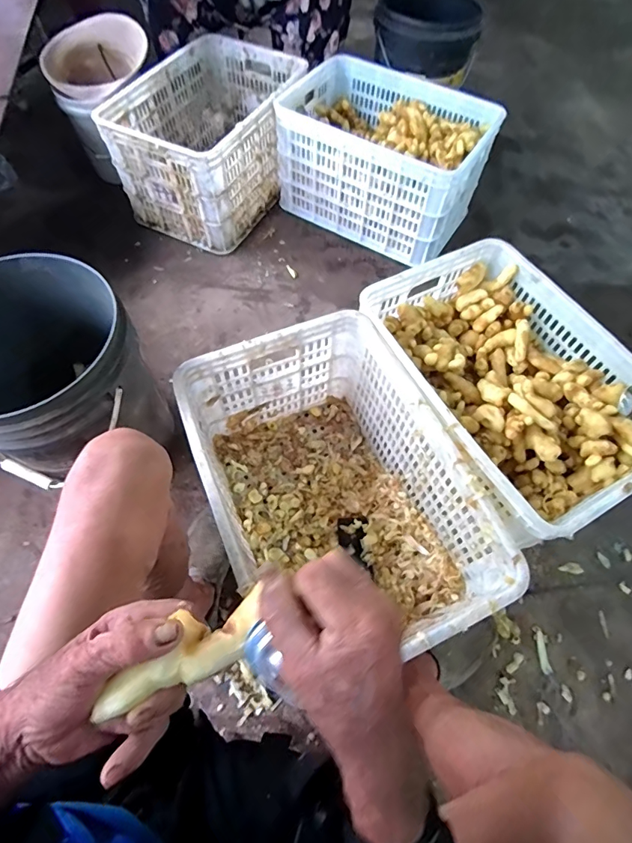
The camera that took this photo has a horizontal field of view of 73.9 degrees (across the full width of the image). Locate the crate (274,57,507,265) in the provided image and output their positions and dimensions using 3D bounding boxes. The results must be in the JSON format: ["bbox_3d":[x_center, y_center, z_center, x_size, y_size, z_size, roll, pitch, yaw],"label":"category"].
[{"bbox_3d":[0.195,-0.766,1.235,0.541,0.276,0.393,30,64,13],"label":"crate"}]

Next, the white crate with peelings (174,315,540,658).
[{"bbox_3d":[0.020,0.127,0.736,0.353,0.290,0.507,-19,64,-12],"label":"white crate with peelings"}]

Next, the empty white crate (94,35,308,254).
[{"bbox_3d":[-0.293,-0.817,1.237,0.367,0.284,0.540,25,63,10],"label":"empty white crate"}]

